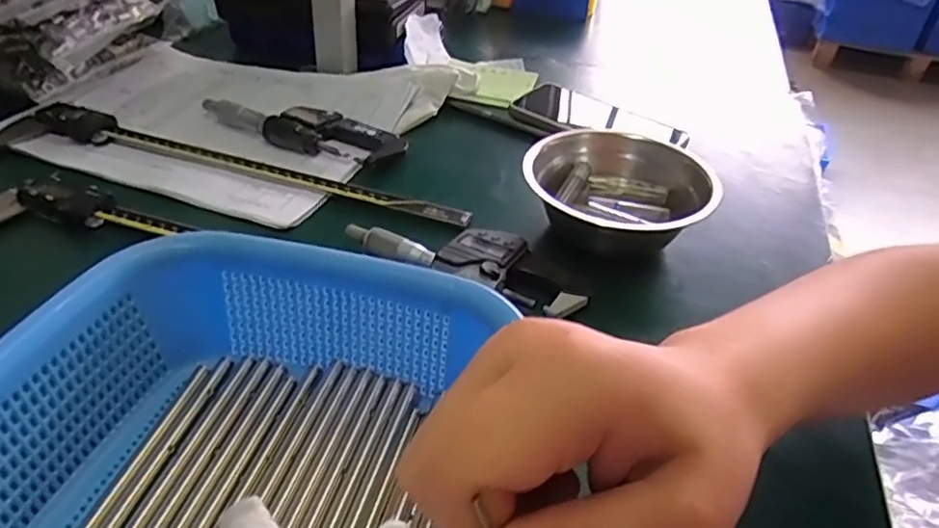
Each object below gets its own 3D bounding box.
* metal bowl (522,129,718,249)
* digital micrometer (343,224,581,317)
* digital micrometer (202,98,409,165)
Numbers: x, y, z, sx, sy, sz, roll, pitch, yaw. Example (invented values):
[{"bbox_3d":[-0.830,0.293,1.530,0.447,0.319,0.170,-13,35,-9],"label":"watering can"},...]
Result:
[{"bbox_3d":[0.100,-0.044,0.433,0.121,0.051,0.117,3,38,-3],"label":"metal bowl"},{"bbox_3d":[-0.003,-0.004,0.400,0.152,0.021,0.044,18,40,16],"label":"digital micrometer"},{"bbox_3d":[-0.137,-0.111,0.523,0.171,0.020,0.048,14,39,11],"label":"digital micrometer"}]

